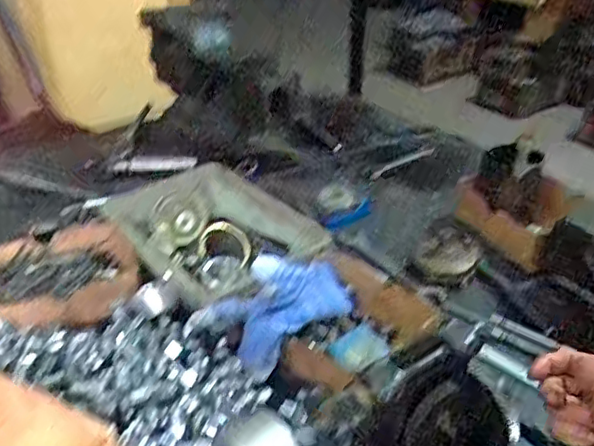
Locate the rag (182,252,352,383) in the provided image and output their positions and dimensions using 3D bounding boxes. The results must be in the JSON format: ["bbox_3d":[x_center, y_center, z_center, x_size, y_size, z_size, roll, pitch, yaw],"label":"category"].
[{"bbox_3d":[-0.016,0.074,0.629,0.165,0.069,0.082,-27,40,-38],"label":"rag"}]

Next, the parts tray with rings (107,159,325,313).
[{"bbox_3d":[-0.097,0.009,0.748,0.228,0.046,0.180,26,39,35],"label":"parts tray with rings"}]

